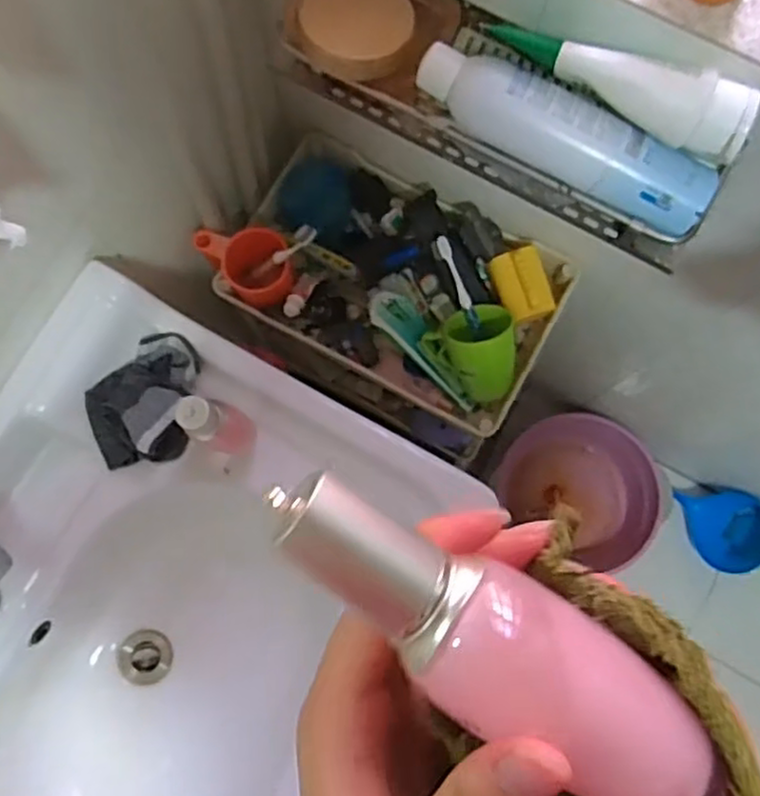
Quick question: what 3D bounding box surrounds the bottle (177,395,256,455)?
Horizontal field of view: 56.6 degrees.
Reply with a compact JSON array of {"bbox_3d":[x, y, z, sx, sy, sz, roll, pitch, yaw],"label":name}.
[{"bbox_3d":[-0.147,0.026,0.656,0.041,0.148,0.044,0,79,1],"label":"bottle"}]

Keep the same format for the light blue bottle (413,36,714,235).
[{"bbox_3d":[0.141,-0.201,0.533,0.238,0.047,0.053,28,81,6],"label":"light blue bottle"}]

